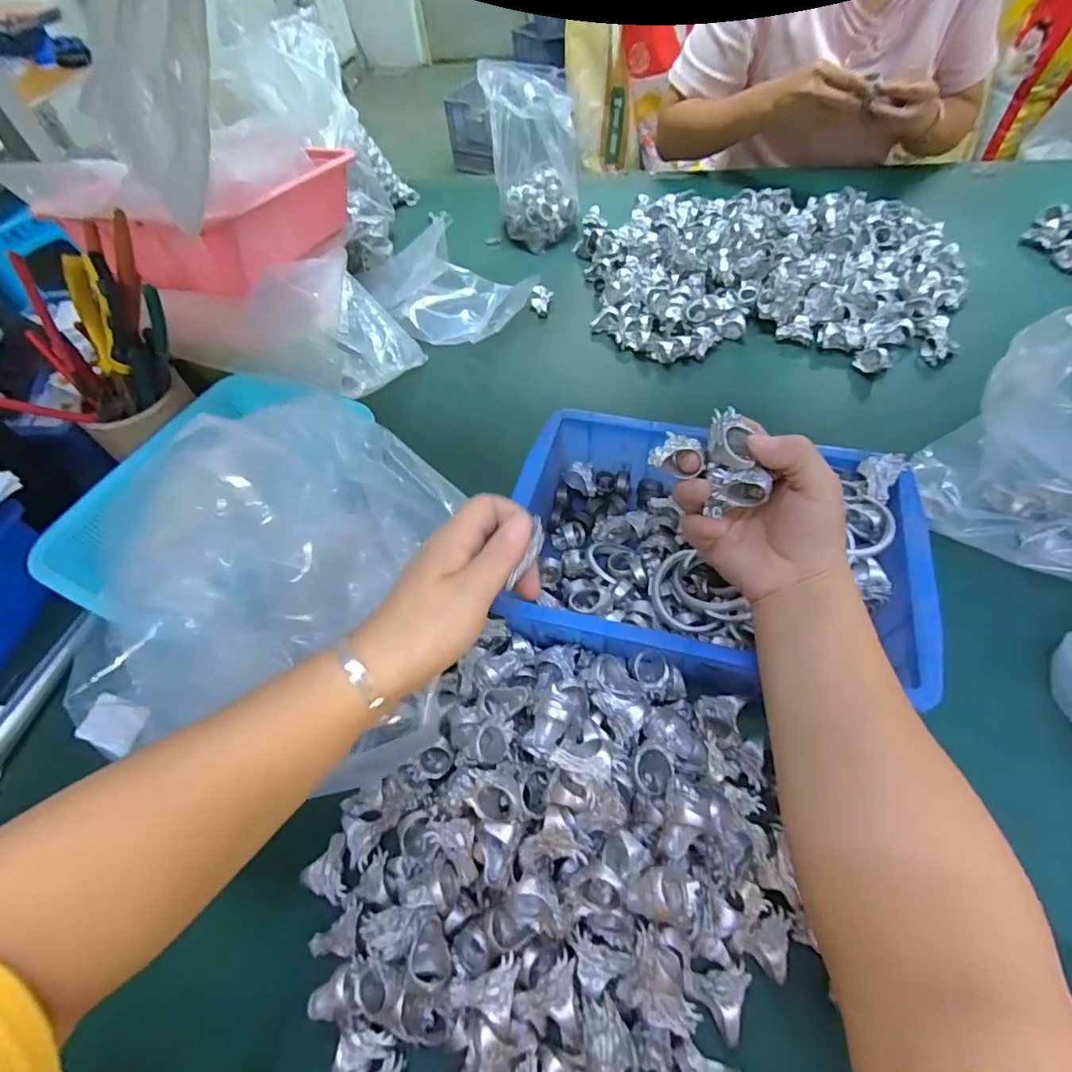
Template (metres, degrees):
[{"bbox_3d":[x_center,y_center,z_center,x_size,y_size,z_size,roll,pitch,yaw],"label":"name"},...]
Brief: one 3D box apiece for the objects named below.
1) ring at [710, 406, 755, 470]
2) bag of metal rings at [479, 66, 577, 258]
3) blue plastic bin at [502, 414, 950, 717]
[{"bbox_3d":[0.113,-0.056,0.309,0.025,0.016,0.034,4,86,-6],"label":"ring"},{"bbox_3d":[-0.001,-0.536,0.754,0.113,0.168,0.163,-12,55,-3],"label":"bag of metal rings"},{"bbox_3d":[0.134,0.015,0.435,0.300,0.091,0.209,13,57,14],"label":"blue plastic bin"}]

